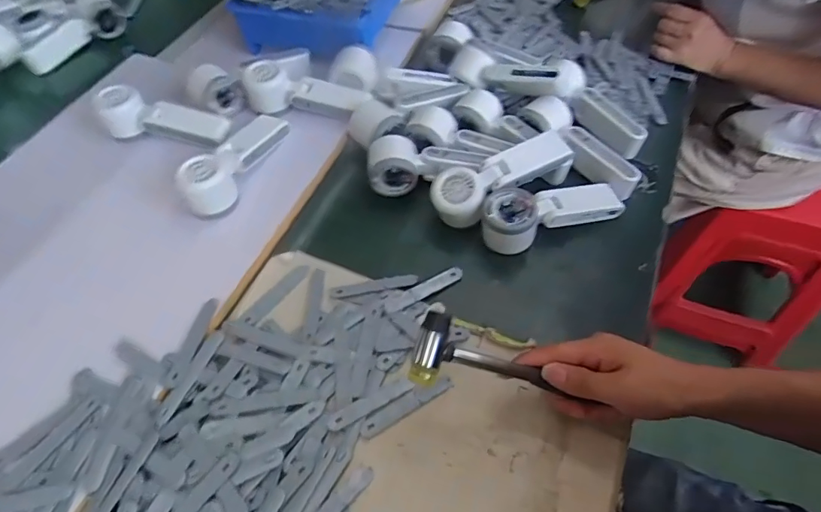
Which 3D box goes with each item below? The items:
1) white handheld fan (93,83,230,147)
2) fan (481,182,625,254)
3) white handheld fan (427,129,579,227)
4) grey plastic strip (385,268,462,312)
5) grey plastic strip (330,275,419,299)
[{"bbox_3d":[-0.318,-0.176,0.632,0.161,0.049,0.051,10,56,-7],"label":"white handheld fan"},{"bbox_3d":[0.162,-0.048,0.550,0.164,0.057,0.056,-14,56,-5],"label":"fan"},{"bbox_3d":[0.104,-0.090,0.561,0.165,0.054,0.047,-23,57,-11],"label":"white handheld fan"},{"bbox_3d":[0.015,0.036,0.526,0.093,0.007,0.019,-28,58,-14],"label":"grey plastic strip"},{"bbox_3d":[-0.039,0.032,0.530,0.095,0.004,0.016,-10,56,-3],"label":"grey plastic strip"}]

